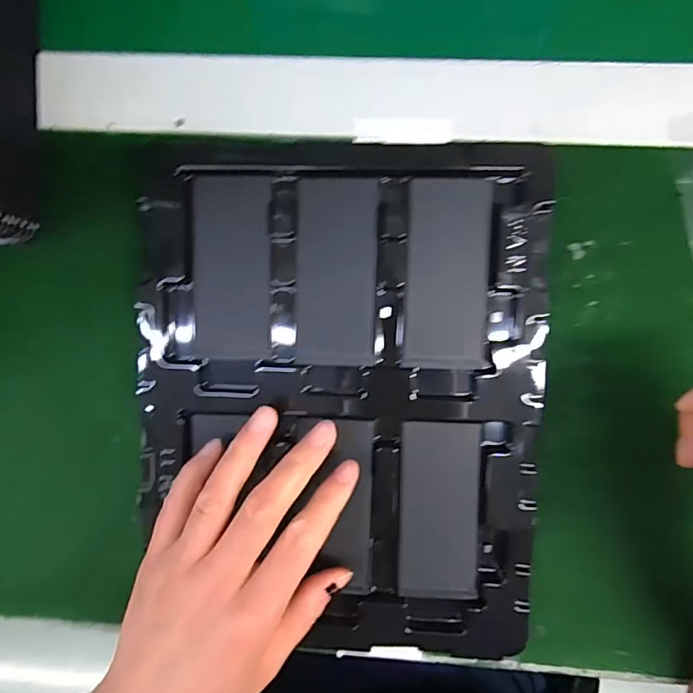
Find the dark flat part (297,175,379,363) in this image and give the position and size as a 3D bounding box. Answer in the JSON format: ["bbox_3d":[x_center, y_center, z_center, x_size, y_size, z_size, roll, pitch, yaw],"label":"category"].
[{"bbox_3d":[-0.005,-0.039,0.252,0.042,0.004,0.099,2,96,3],"label":"dark flat part"}]

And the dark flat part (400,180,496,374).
[{"bbox_3d":[0.054,-0.038,0.249,0.042,0.004,0.098,1,96,4],"label":"dark flat part"}]

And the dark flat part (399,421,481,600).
[{"bbox_3d":[0.051,0.091,0.259,0.043,0.005,0.098,1,96,4],"label":"dark flat part"}]

